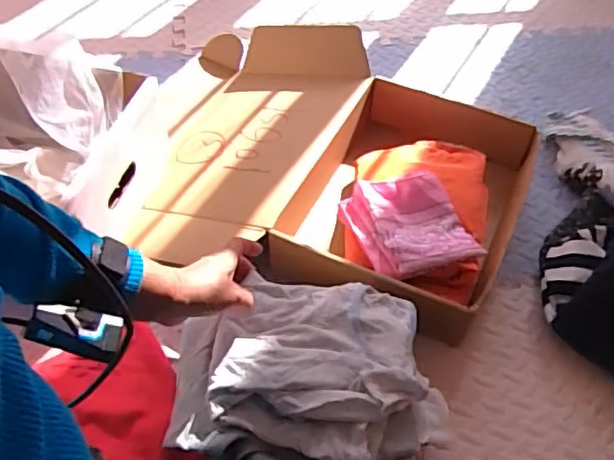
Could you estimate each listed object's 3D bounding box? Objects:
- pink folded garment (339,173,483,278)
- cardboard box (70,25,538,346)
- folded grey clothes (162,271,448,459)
[{"bbox_3d":[0.132,-0.007,0.790,0.142,0.033,0.140,-14,51,-15],"label":"pink folded garment"},{"bbox_3d":[0.004,-0.123,0.902,0.580,0.151,0.445,25,54,17],"label":"cardboard box"},{"bbox_3d":[0.007,0.155,0.637,0.270,0.095,0.221,8,49,4],"label":"folded grey clothes"}]

